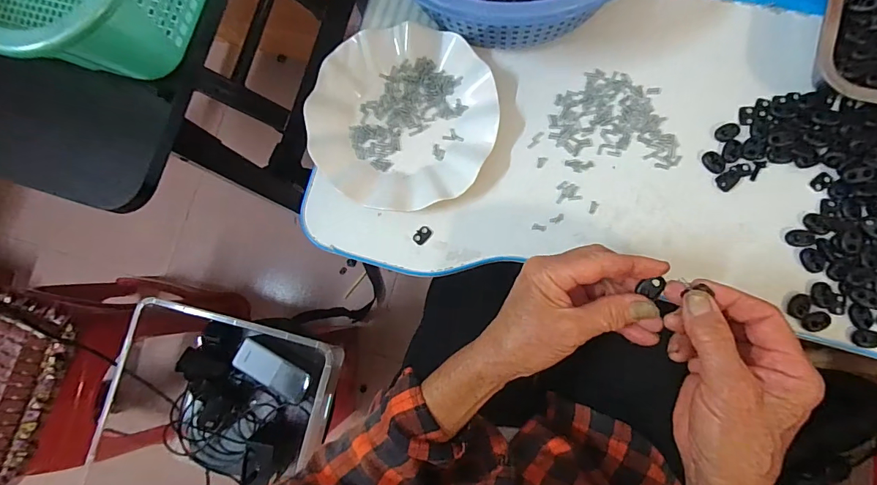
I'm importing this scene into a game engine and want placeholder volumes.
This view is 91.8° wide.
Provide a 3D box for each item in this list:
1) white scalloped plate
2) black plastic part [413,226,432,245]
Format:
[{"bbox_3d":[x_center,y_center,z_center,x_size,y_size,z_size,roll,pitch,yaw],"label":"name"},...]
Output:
[{"bbox_3d":[-0.036,-0.120,0.409,0.176,0.020,0.174,21,85,9],"label":"white scalloped plate"},{"bbox_3d":[-0.015,-0.007,0.402,0.012,0.004,0.018,40,88,10],"label":"black plastic part"}]

